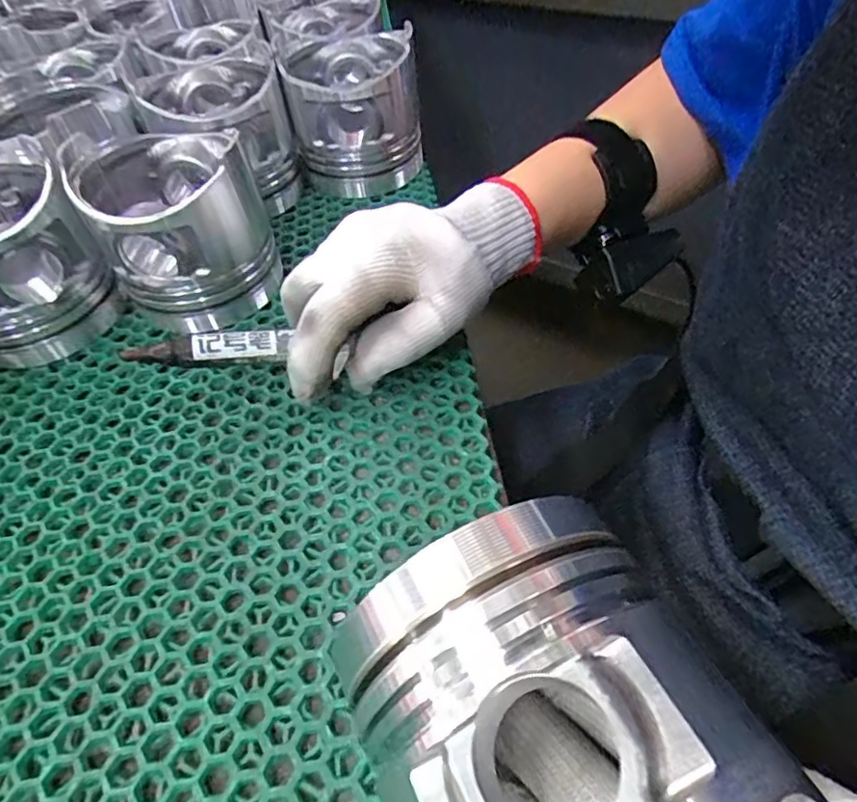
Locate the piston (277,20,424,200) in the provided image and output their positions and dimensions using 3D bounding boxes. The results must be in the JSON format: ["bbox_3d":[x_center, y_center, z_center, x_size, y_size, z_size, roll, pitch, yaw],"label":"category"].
[{"bbox_3d":[-0.053,-0.206,0.405,0.087,0.085,0.094,-10,50,-5],"label":"piston"}]

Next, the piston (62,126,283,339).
[{"bbox_3d":[-0.136,-0.096,0.320,0.086,0.084,0.090,-21,52,-13],"label":"piston"}]

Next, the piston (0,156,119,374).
[{"bbox_3d":[-0.229,-0.075,0.311,0.084,0.080,0.087,-38,58,-25],"label":"piston"}]

